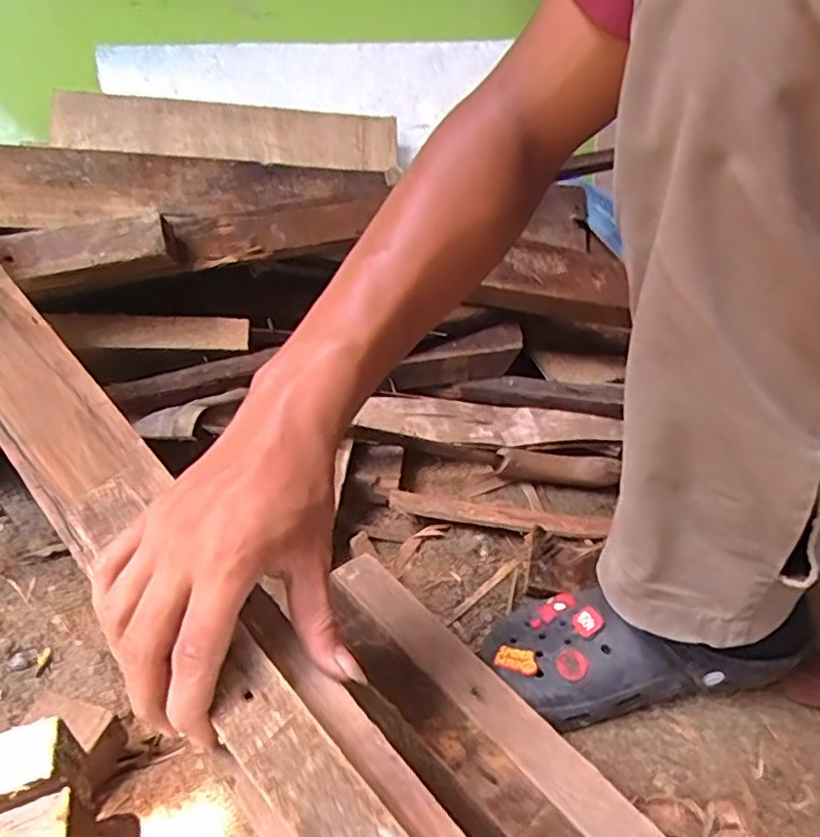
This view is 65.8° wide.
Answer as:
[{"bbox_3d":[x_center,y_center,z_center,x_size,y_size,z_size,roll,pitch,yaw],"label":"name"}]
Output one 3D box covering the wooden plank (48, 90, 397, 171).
[{"bbox_3d":[-0.227,-0.377,0.822,0.425,0.032,0.089,-3,78,-14],"label":"wooden plank"}]

